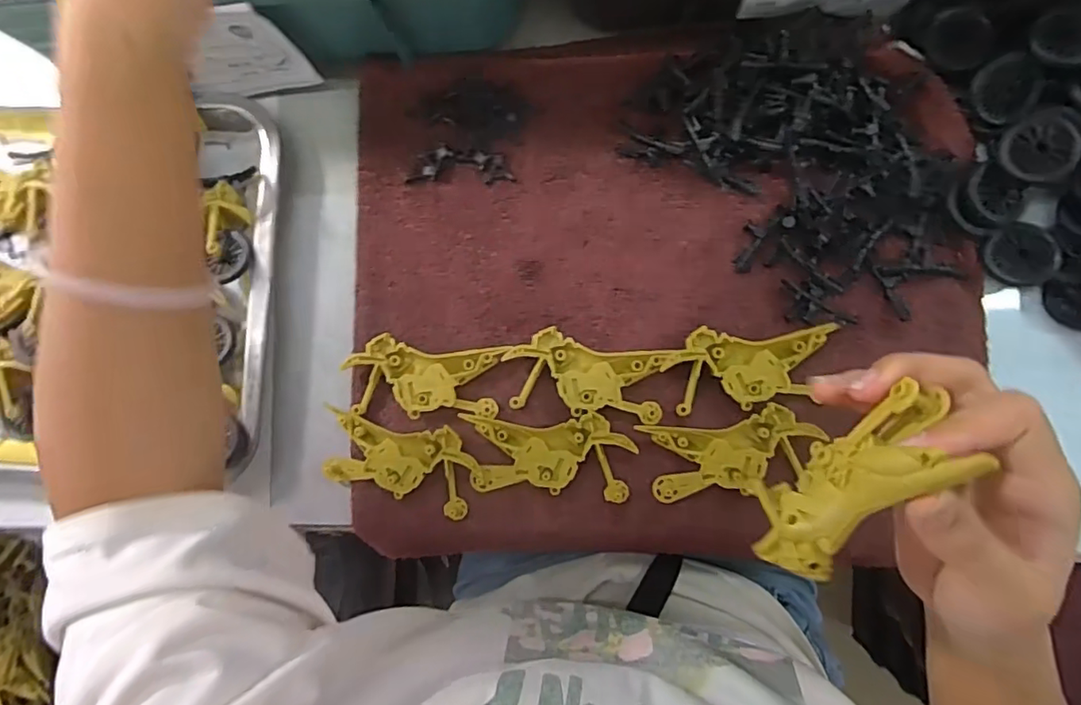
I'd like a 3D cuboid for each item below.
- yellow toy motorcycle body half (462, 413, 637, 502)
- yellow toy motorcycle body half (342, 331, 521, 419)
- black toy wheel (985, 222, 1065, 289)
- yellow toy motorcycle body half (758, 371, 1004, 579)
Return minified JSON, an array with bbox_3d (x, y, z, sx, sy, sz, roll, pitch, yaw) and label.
[{"bbox_3d":[0.005,0.063,0.357,0.098,0.009,0.050,3,86,5],"label":"yellow toy motorcycle body half"},{"bbox_3d":[-0.070,0.017,0.368,0.102,0.014,0.047,3,86,5],"label":"yellow toy motorcycle body half"},{"bbox_3d":[0.281,-0.057,0.334,0.037,0.007,0.036,-5,75,18],"label":"black toy wheel"},{"bbox_3d":[0.123,0.057,0.228,0.025,0.044,0.092,37,117,6],"label":"yellow toy motorcycle body half"}]

